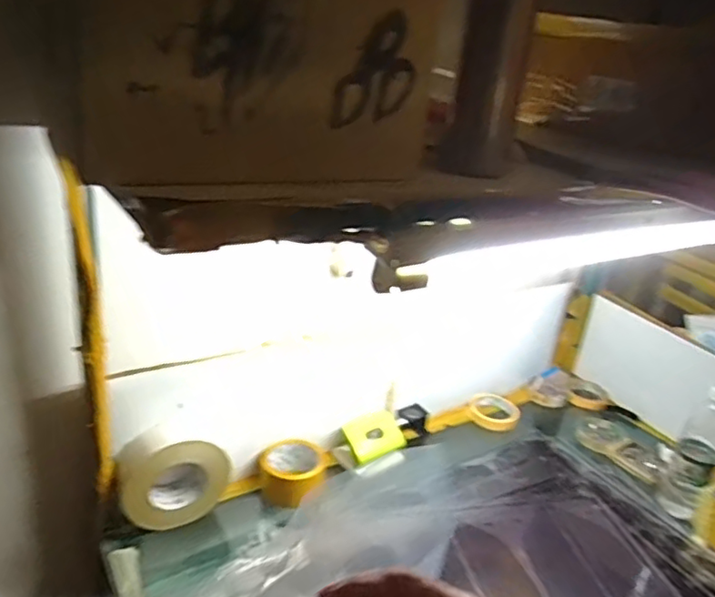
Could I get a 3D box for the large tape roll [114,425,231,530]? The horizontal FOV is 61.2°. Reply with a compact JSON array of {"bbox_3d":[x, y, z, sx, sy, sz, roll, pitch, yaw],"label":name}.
[{"bbox_3d":[-0.258,0.256,0.856,0.148,0.145,0.057,-10,28,-31],"label":"large tape roll"}]

